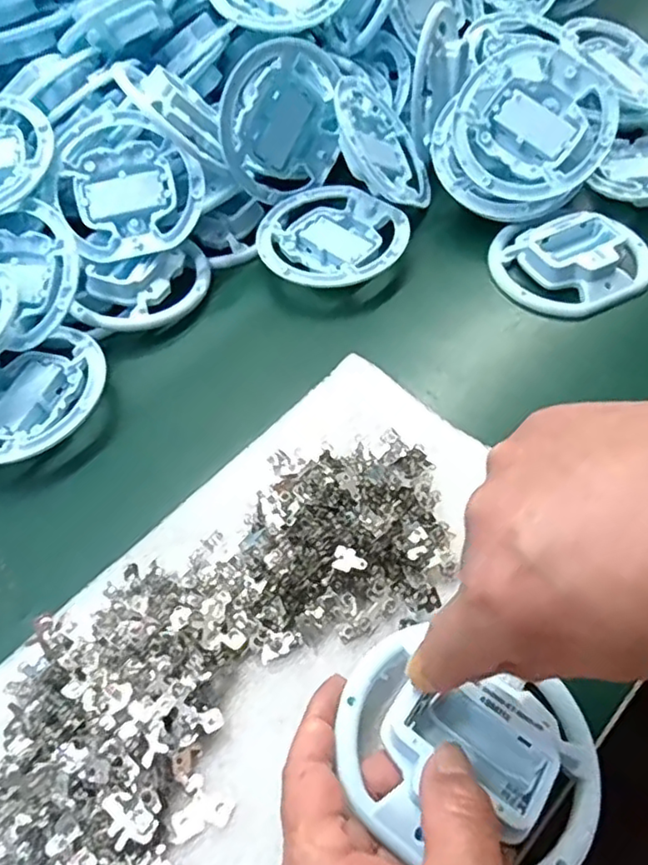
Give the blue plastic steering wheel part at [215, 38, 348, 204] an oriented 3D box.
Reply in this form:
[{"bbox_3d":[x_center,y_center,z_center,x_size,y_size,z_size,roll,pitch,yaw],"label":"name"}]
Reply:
[{"bbox_3d":[-0.033,-0.219,0.454,0.091,0.097,0.026,-21,38,-28],"label":"blue plastic steering wheel part"}]

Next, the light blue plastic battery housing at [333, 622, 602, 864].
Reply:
[{"bbox_3d":[0.057,0.125,0.249,0.102,0.023,0.077,21,60,12],"label":"light blue plastic battery housing"}]

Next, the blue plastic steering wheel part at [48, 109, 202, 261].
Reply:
[{"bbox_3d":[-0.132,-0.165,0.436,0.095,0.024,0.098,-22,83,-7],"label":"blue plastic steering wheel part"}]

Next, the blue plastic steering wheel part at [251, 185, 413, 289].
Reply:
[{"bbox_3d":[0.004,-0.136,0.454,0.097,0.023,0.100,-3,56,4],"label":"blue plastic steering wheel part"}]

